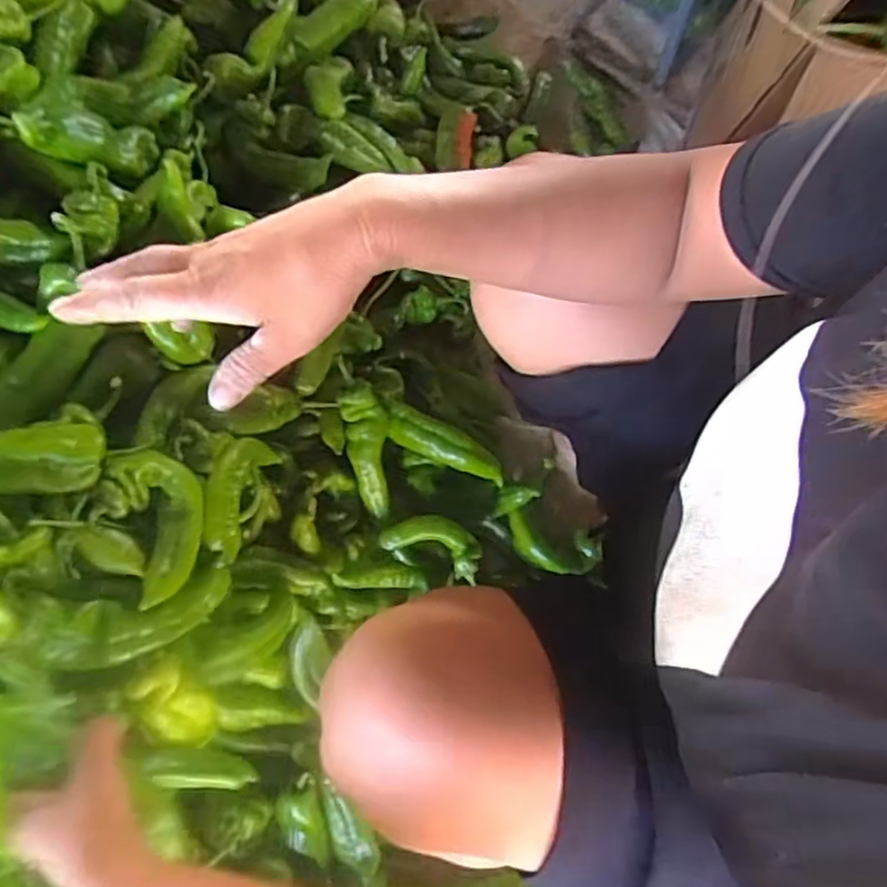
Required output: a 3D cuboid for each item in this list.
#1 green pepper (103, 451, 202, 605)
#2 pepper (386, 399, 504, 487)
[{"bbox_3d":[-0.216,0.058,0.525,0.055,0.029,0.119,-18,78,-5],"label":"green pepper"},{"bbox_3d":[0.003,0.002,0.756,0.150,0.031,0.039,28,78,-9],"label":"pepper"}]

